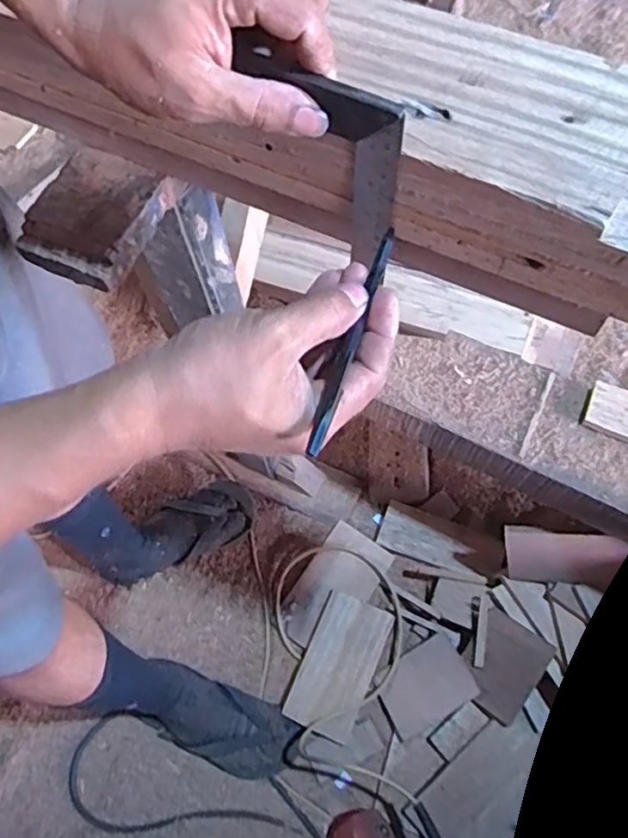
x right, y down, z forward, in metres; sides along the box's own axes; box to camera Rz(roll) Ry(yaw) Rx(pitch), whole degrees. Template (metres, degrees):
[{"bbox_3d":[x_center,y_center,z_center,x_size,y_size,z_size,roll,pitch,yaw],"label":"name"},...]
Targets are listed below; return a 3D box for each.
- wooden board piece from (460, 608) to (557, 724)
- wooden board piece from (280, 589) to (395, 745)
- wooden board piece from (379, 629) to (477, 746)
[{"bbox_3d":[0.272,0.361,0.934,0.102,0.008,0.130,28,82,34],"label":"wooden board piece"},{"bbox_3d":[0.037,0.384,0.999,0.109,0.018,0.202,21,68,12],"label":"wooden board piece"},{"bbox_3d":[0.166,0.403,0.966,0.136,0.006,0.106,-35,60,6],"label":"wooden board piece"}]

